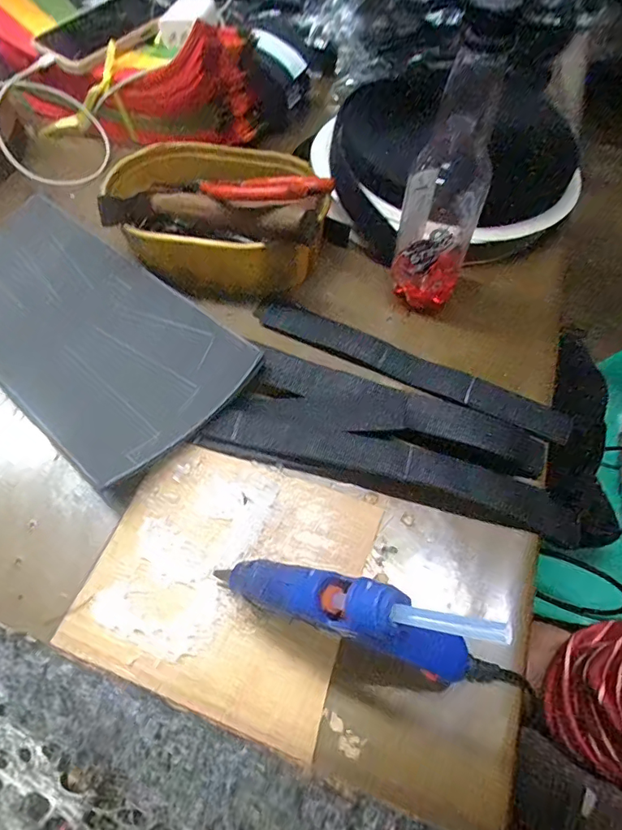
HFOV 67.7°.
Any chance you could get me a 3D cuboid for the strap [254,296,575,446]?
[{"bbox_3d":[0.073,-0.042,0.366,0.259,0.007,0.028,24,61,12],"label":"strap"}]

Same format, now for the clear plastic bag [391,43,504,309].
[{"bbox_3d":[0.101,-0.161,0.349,0.058,0.163,0.077,15,60,7],"label":"clear plastic bag"}]

